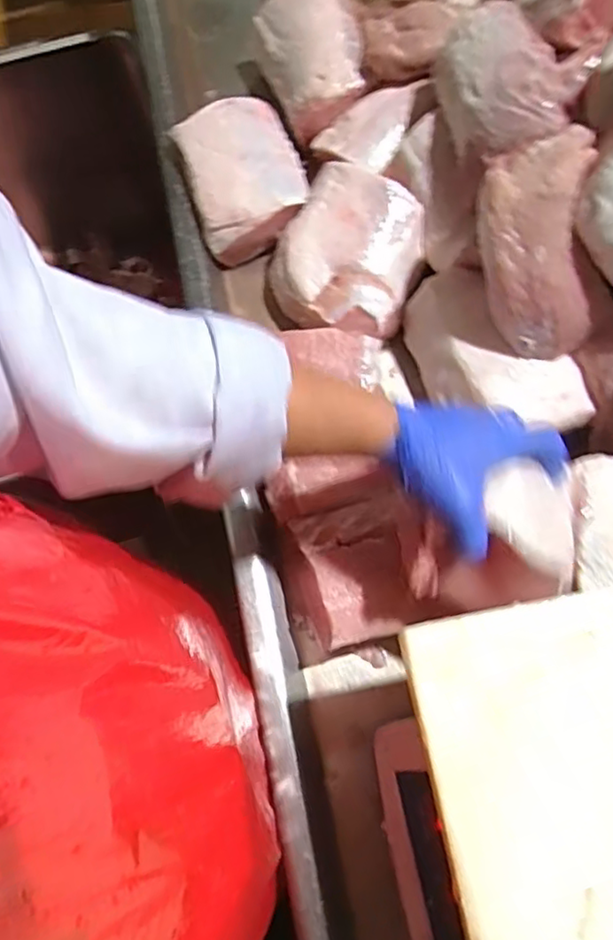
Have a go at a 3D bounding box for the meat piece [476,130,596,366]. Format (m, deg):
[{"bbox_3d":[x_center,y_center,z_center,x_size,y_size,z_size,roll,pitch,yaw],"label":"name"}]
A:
[{"bbox_3d":[0.193,-0.186,0.541,0.090,0.048,0.178,-5,100,-1],"label":"meat piece"}]

